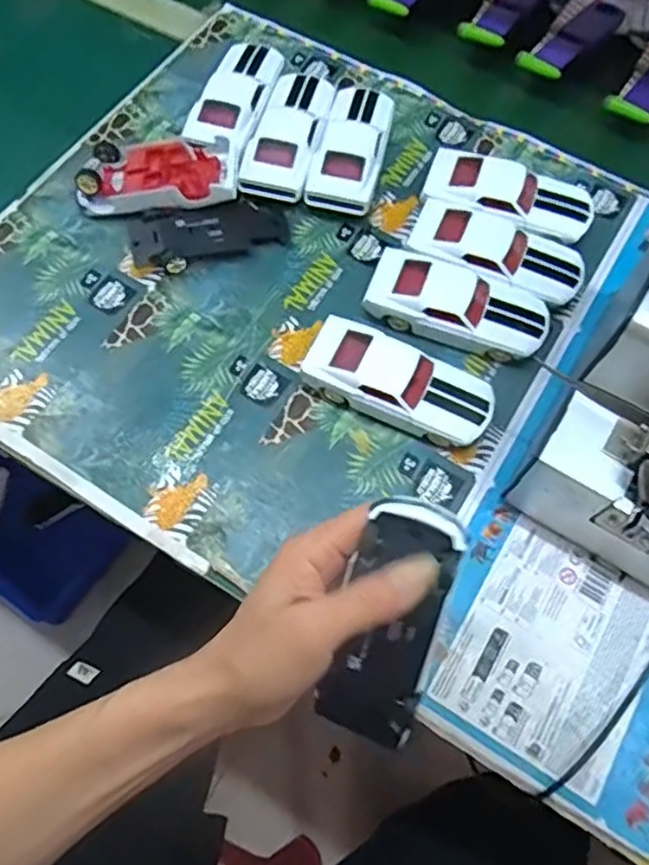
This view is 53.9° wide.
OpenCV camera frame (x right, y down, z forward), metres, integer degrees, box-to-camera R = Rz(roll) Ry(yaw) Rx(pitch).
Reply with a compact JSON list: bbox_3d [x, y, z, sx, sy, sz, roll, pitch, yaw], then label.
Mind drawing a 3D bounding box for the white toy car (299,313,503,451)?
[{"bbox_3d":[0.051,-0.034,0.440,0.130,0.036,0.055,25,69,10],"label":"white toy car"}]

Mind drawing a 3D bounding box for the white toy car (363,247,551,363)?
[{"bbox_3d":[0.097,-0.092,0.466,0.130,0.035,0.056,18,68,7],"label":"white toy car"}]

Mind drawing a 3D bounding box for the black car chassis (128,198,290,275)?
[{"bbox_3d":[-0.090,-0.155,0.498,0.118,0.015,0.049,-15,67,-8],"label":"black car chassis"}]

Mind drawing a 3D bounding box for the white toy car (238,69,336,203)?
[{"bbox_3d":[-0.026,-0.247,0.528,0.054,0.027,0.132,15,66,5],"label":"white toy car"}]

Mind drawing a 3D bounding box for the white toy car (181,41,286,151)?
[{"bbox_3d":[-0.073,-0.283,0.544,0.058,0.032,0.133,17,68,7],"label":"white toy car"}]

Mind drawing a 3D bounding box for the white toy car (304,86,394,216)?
[{"bbox_3d":[0.024,-0.231,0.522,0.051,0.030,0.123,14,66,4],"label":"white toy car"}]

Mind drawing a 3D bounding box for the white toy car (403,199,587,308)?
[{"bbox_3d":[0.128,-0.131,0.484,0.128,0.035,0.056,17,67,5],"label":"white toy car"}]

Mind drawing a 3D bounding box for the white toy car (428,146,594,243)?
[{"bbox_3d":[0.144,-0.184,0.503,0.131,0.035,0.063,15,68,6],"label":"white toy car"}]

